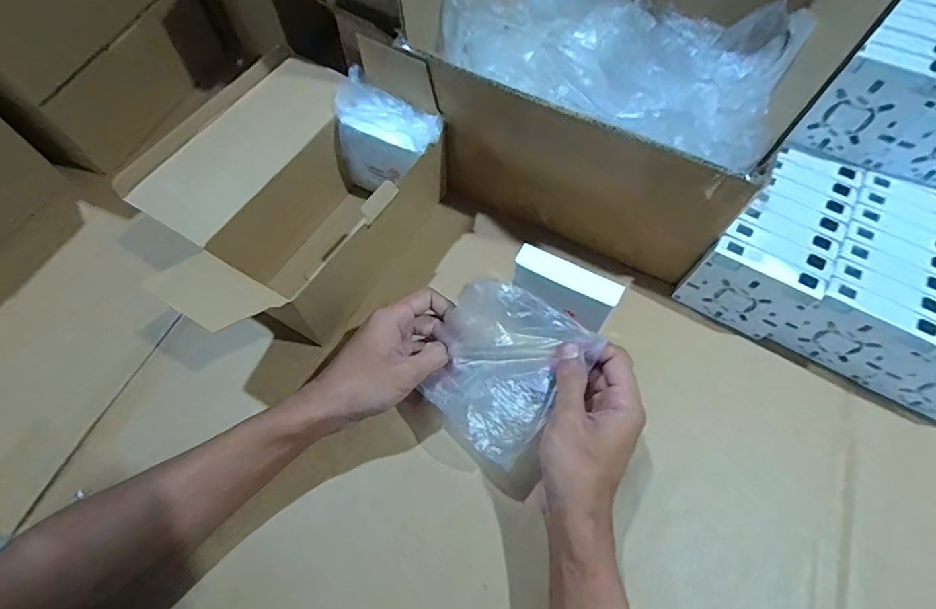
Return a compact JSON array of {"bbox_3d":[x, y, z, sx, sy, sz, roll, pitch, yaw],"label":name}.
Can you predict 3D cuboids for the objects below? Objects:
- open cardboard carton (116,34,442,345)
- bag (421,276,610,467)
[{"bbox_3d":[-0.163,-0.102,0.425,0.190,0.120,0.262,33,69,14],"label":"open cardboard carton"},{"bbox_3d":[0.023,0.045,0.360,0.110,0.046,0.112,40,71,16],"label":"bag"}]

